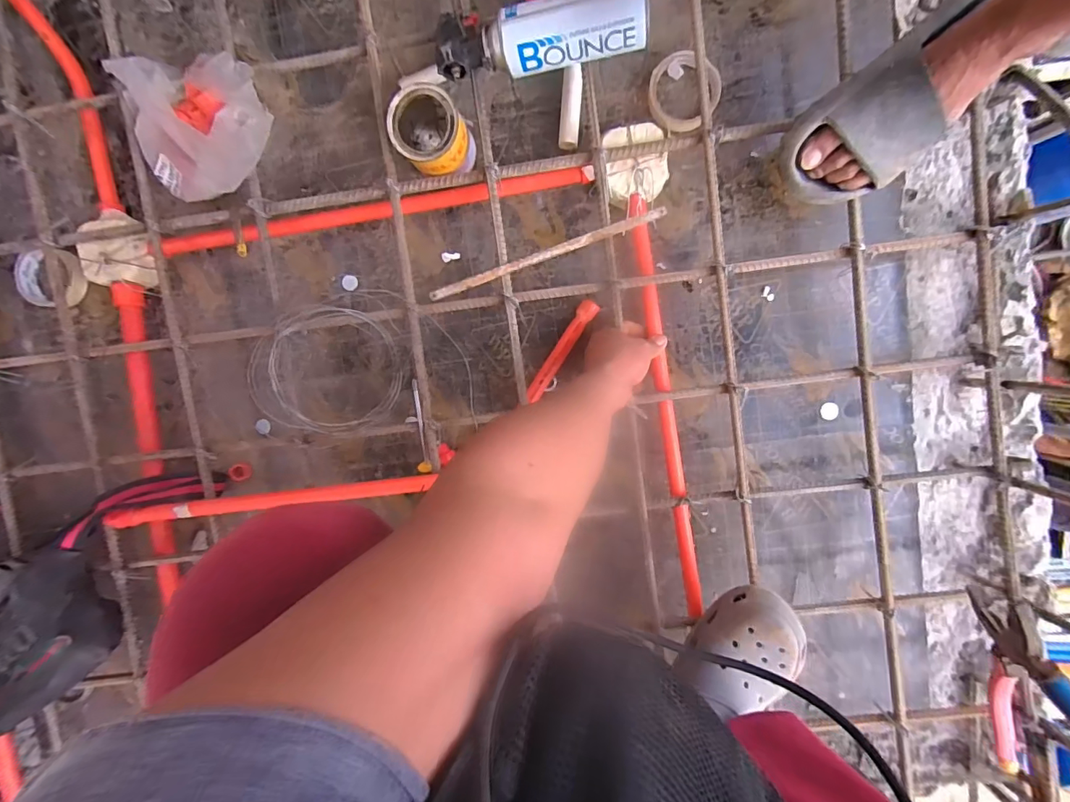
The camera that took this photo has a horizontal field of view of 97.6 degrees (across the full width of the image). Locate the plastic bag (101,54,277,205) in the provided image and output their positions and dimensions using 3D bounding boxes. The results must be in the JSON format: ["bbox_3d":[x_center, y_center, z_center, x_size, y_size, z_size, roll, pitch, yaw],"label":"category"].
[{"bbox_3d":[-0.424,-0.349,0.587,0.187,0.059,0.171,-20,94,5],"label":"plastic bag"}]

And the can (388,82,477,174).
[{"bbox_3d":[-0.130,-0.335,0.601,0.087,0.103,0.100,-40,92,6],"label":"can"}]

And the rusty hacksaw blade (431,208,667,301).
[{"bbox_3d":[0.012,-0.186,0.591,0.303,0.011,0.017,-19,94,5],"label":"rusty hacksaw blade"}]

